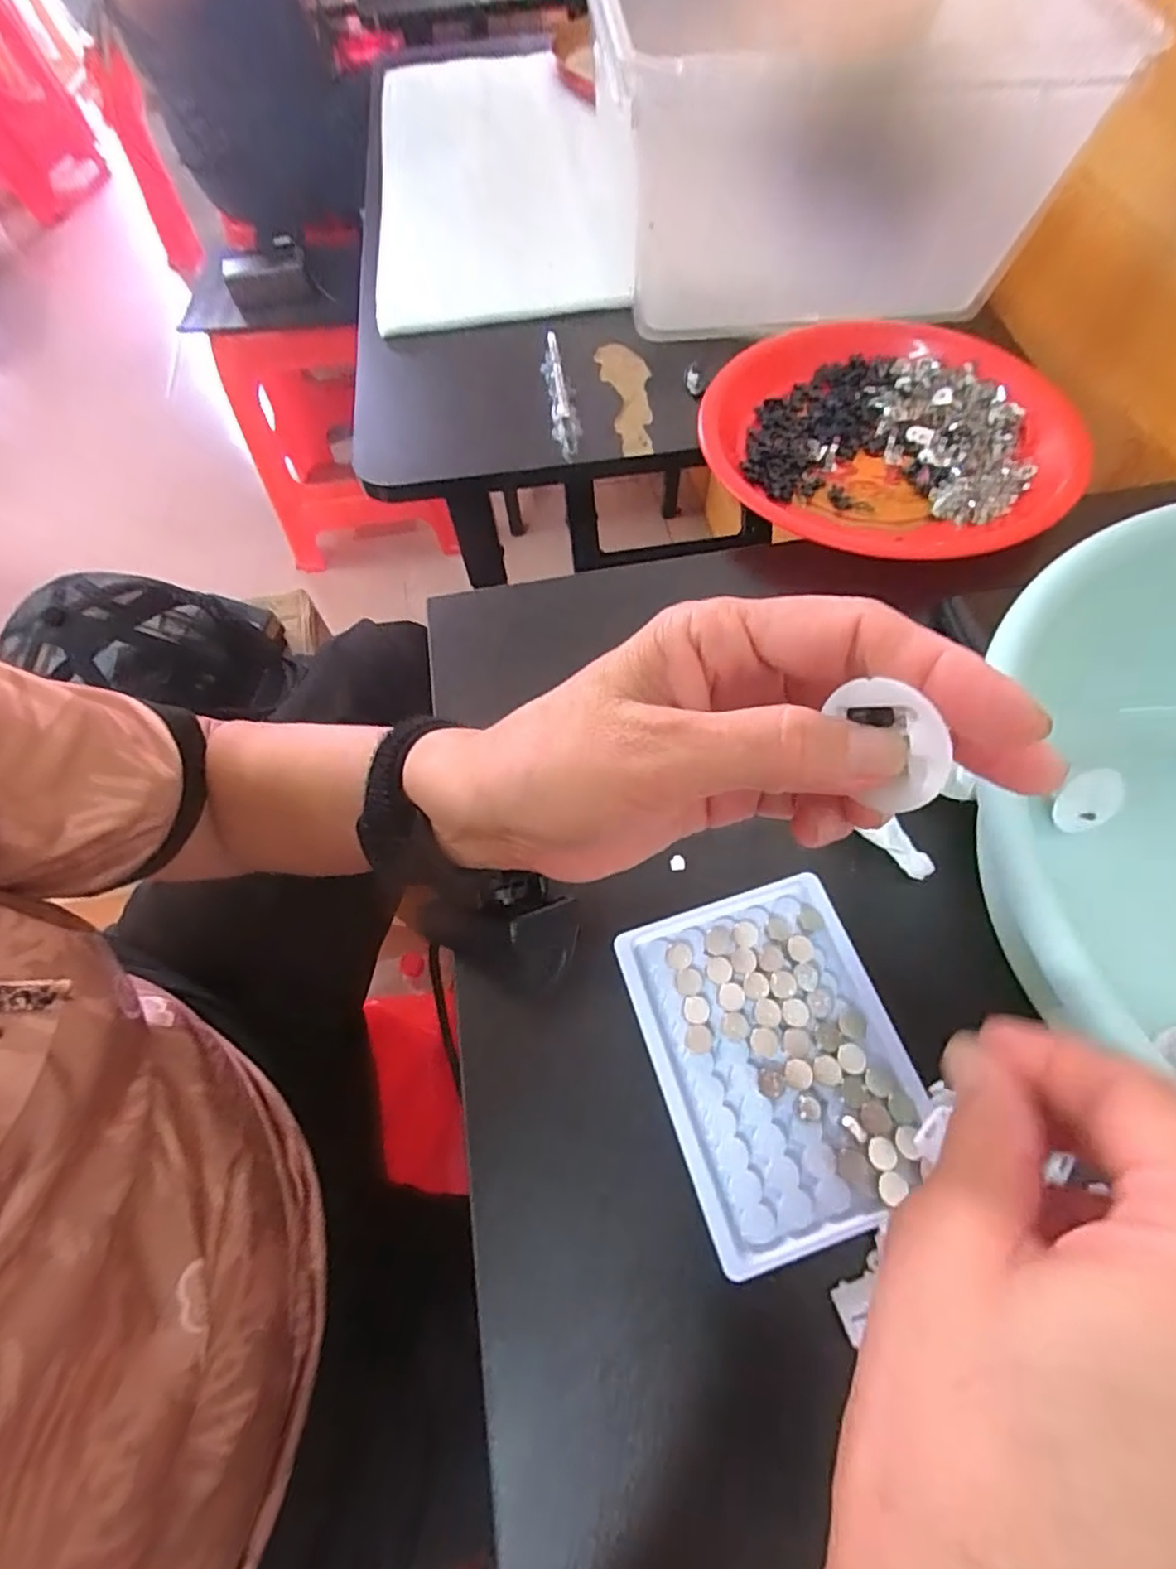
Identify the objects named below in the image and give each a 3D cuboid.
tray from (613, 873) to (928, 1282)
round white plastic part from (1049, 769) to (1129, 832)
[{"bbox_3d":[0.077,0.110,0.261,0.098,0.009,0.128,-17,64,-5],"label":"tray"},{"bbox_3d":[0.231,0.008,0.293,0.028,0.004,0.030,0,106,6],"label":"round white plastic part"}]

